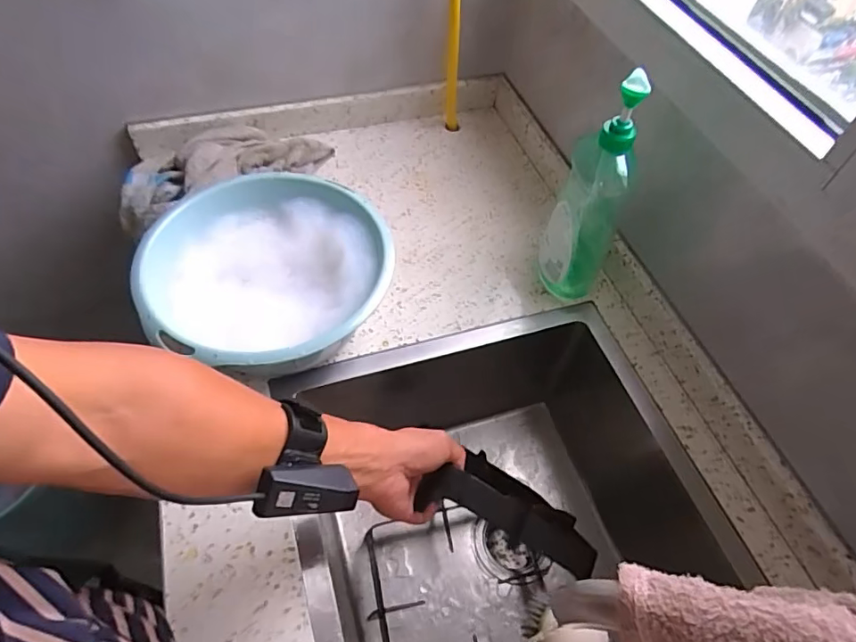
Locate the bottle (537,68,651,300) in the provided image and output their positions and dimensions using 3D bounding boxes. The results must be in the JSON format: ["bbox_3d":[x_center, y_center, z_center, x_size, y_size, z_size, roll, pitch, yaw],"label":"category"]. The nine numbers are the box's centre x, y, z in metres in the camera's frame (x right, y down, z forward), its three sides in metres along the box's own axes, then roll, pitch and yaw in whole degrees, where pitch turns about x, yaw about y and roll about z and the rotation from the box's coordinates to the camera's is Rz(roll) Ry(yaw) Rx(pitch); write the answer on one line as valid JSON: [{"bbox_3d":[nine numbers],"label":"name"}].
[{"bbox_3d":[0.191,-0.142,0.626,0.079,0.275,0.071,20,56,11],"label":"bottle"}]

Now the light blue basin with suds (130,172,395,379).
[{"bbox_3d":[-0.188,-0.043,0.629,0.283,0.118,0.257,24,57,13],"label":"light blue basin with suds"}]

